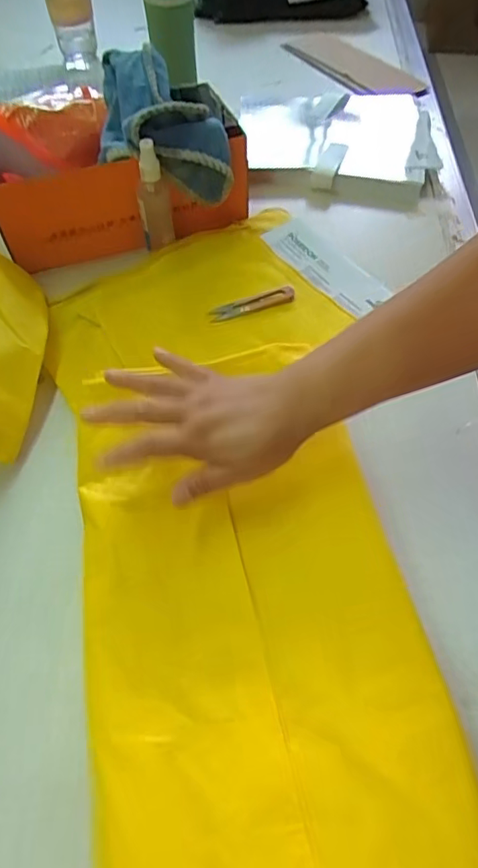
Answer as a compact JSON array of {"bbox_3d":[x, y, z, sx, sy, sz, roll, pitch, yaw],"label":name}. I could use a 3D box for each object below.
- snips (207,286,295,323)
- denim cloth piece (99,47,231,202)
[{"bbox_3d":[0.017,-0.150,0.613,0.100,0.004,0.023,-15,57,-11],"label":"snips"},{"bbox_3d":[-0.086,-0.355,0.624,0.144,0.103,0.149,-5,56,-4],"label":"denim cloth piece"}]

